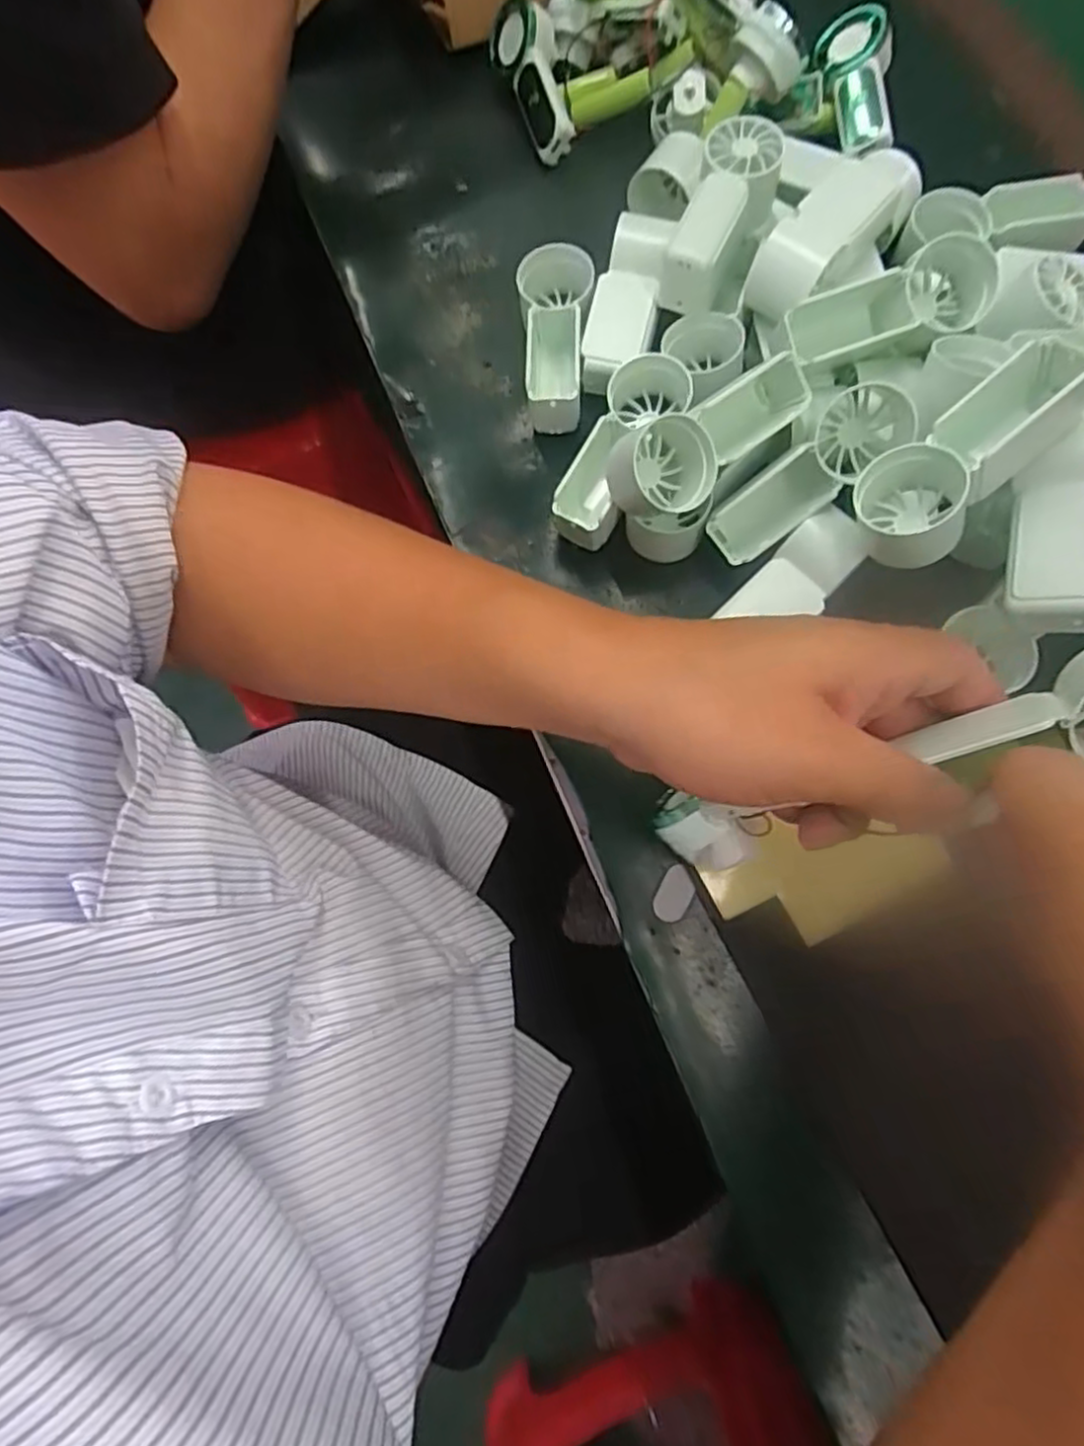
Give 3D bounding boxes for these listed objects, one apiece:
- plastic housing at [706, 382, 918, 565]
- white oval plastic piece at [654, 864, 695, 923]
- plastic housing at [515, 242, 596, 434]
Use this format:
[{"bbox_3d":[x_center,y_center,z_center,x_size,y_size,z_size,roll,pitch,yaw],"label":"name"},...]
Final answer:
[{"bbox_3d":[0.120,-0.116,0.324,0.099,0.044,0.043,-36,76,11],"label":"plastic housing"},{"bbox_3d":[0.060,0.076,0.311,0.015,0.004,0.025,30,78,10],"label":"white oval plastic piece"},{"bbox_3d":[0.008,-0.200,0.370,0.037,0.033,0.094,-3,75,1],"label":"plastic housing"}]

